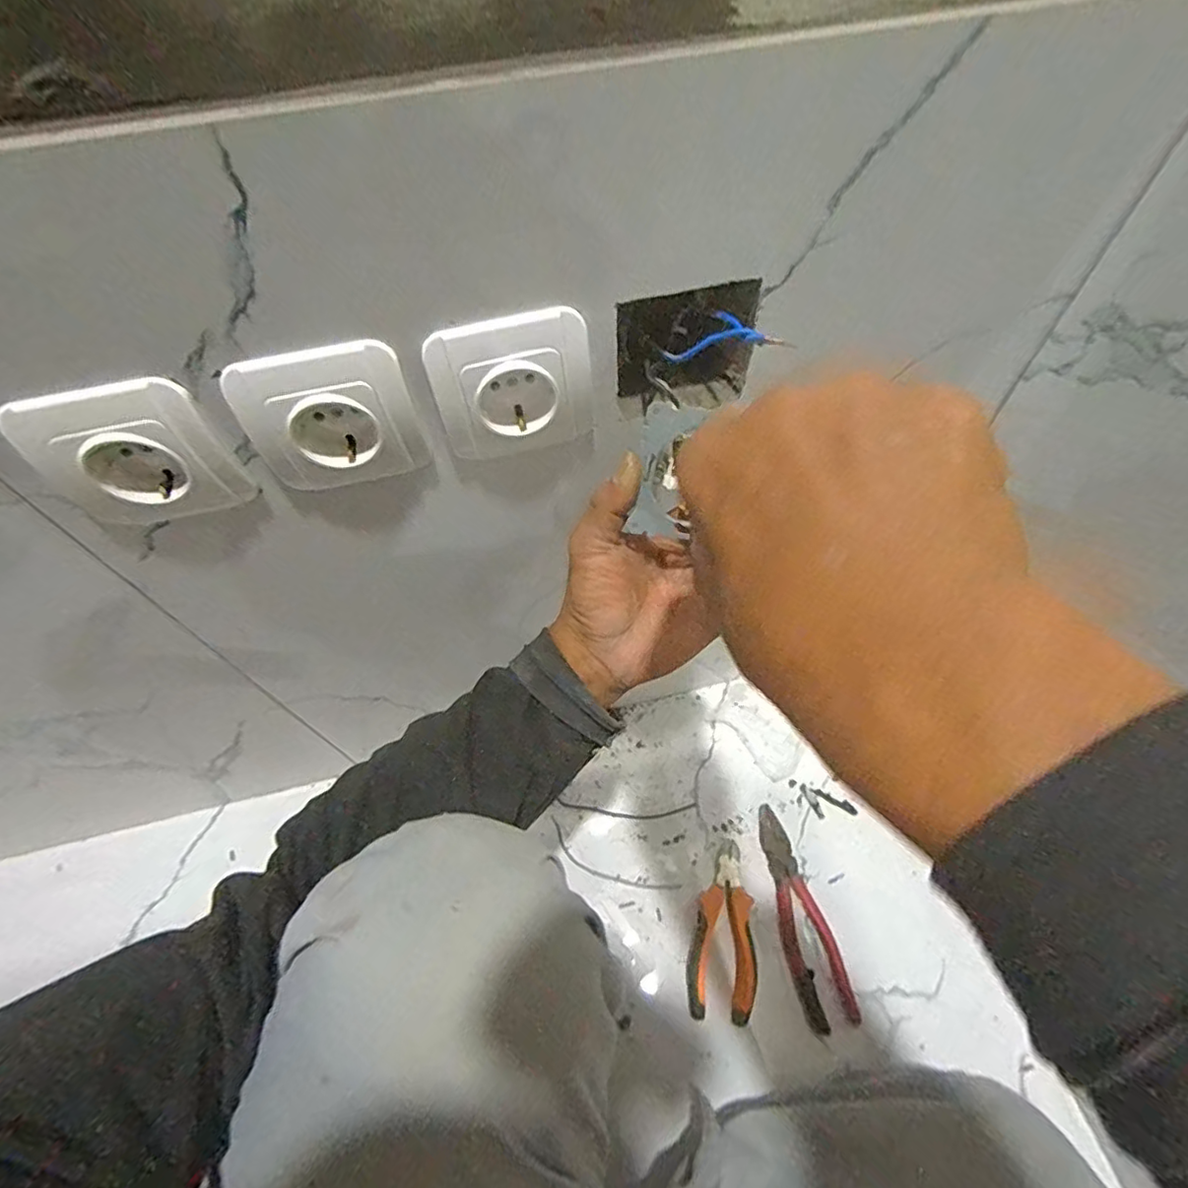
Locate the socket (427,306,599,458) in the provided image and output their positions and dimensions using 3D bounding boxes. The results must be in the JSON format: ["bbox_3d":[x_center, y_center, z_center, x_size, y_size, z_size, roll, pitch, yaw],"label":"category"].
[{"bbox_3d":[-0.040,-0.106,0.306,0.078,0.075,0.017,-21,58,-11],"label":"socket"}]

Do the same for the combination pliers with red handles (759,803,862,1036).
[{"bbox_3d":[0.200,0.307,0.578,0.046,0.013,0.192,-8,57,-2],"label":"combination pliers with red handles"}]

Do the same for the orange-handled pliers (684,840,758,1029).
[{"bbox_3d":[0.122,0.322,0.573,0.062,0.018,0.149,4,57,5],"label":"orange-handled pliers"}]

